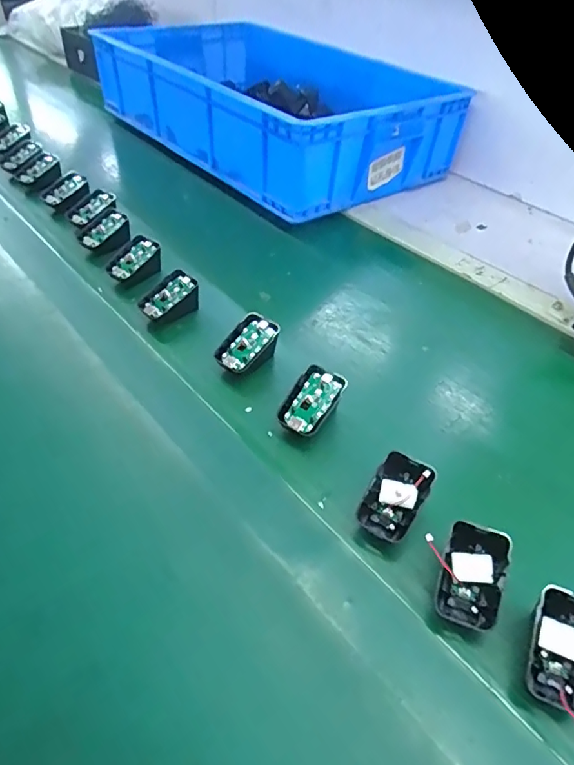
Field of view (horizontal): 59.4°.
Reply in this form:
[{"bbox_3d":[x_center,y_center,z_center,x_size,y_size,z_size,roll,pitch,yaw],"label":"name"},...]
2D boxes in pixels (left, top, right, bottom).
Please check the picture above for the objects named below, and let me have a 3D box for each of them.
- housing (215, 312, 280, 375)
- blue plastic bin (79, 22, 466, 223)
[{"bbox_3d":[-0.043,-0.036,0.538,0.044,0.043,0.069,32,50,24],"label":"housing"},{"bbox_3d":[-0.068,-0.561,0.992,0.404,0.139,0.748,-24,51,-27],"label":"blue plastic bin"}]

